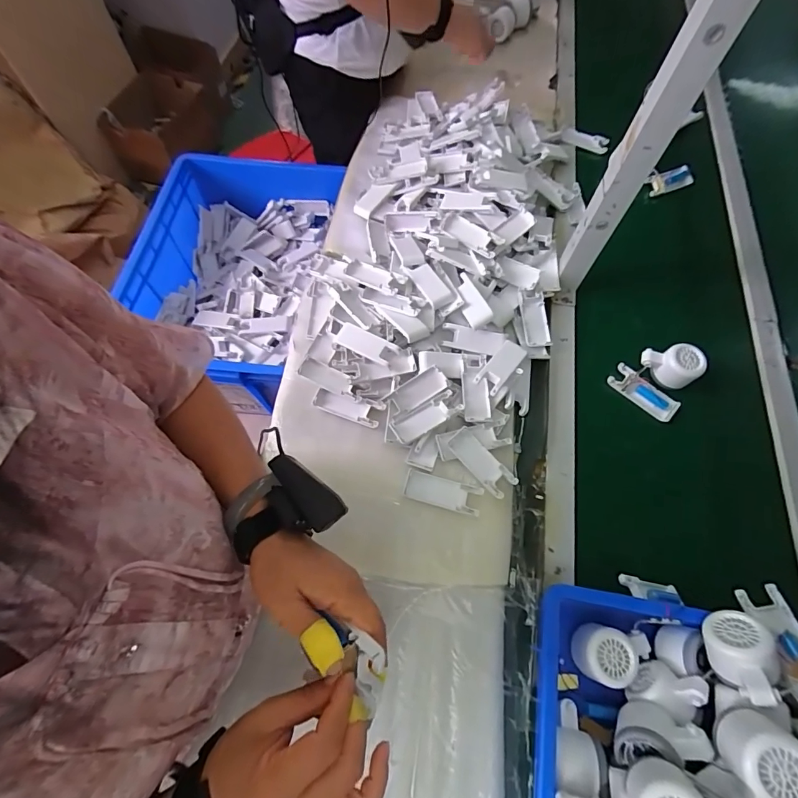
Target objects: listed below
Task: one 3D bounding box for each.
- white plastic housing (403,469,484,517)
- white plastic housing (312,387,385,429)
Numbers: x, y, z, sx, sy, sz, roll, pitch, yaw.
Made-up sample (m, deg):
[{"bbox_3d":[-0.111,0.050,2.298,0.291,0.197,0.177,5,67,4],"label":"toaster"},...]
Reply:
[{"bbox_3d":[0.059,0.127,0.560,0.102,0.008,0.039,14,66,5],"label":"white plastic housing"},{"bbox_3d":[-0.076,0.011,0.614,0.101,0.010,0.039,16,66,5],"label":"white plastic housing"}]

